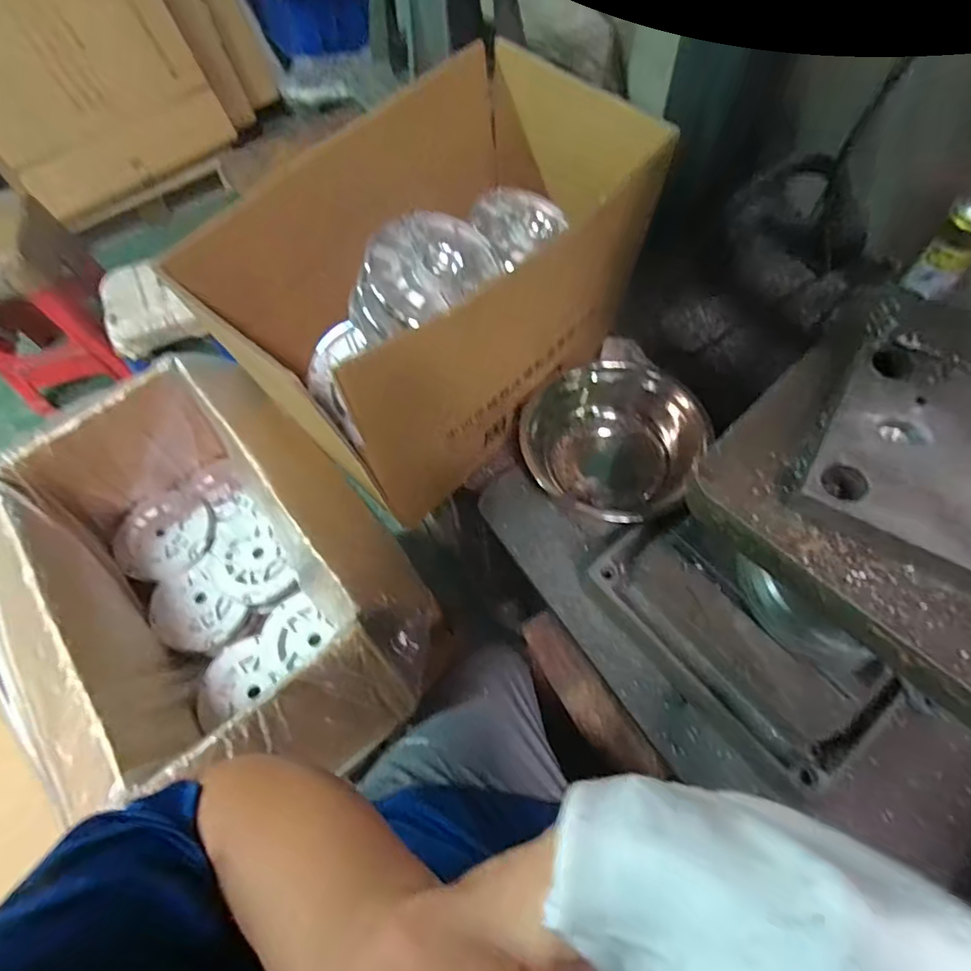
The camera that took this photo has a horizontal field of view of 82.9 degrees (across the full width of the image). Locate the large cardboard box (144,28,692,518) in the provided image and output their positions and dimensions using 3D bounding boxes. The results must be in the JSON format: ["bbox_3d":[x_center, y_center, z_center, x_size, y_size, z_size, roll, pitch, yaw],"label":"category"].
[{"bbox_3d":[-0.052,-0.227,0.667,0.286,0.325,0.431,40,72,21],"label":"large cardboard box"}]

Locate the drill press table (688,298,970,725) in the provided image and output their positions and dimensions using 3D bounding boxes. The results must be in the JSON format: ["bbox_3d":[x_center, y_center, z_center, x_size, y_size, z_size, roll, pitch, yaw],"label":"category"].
[{"bbox_3d":[0.323,-0.008,0.351,0.277,0.068,0.266,-39,67,-16],"label":"drill press table"}]

